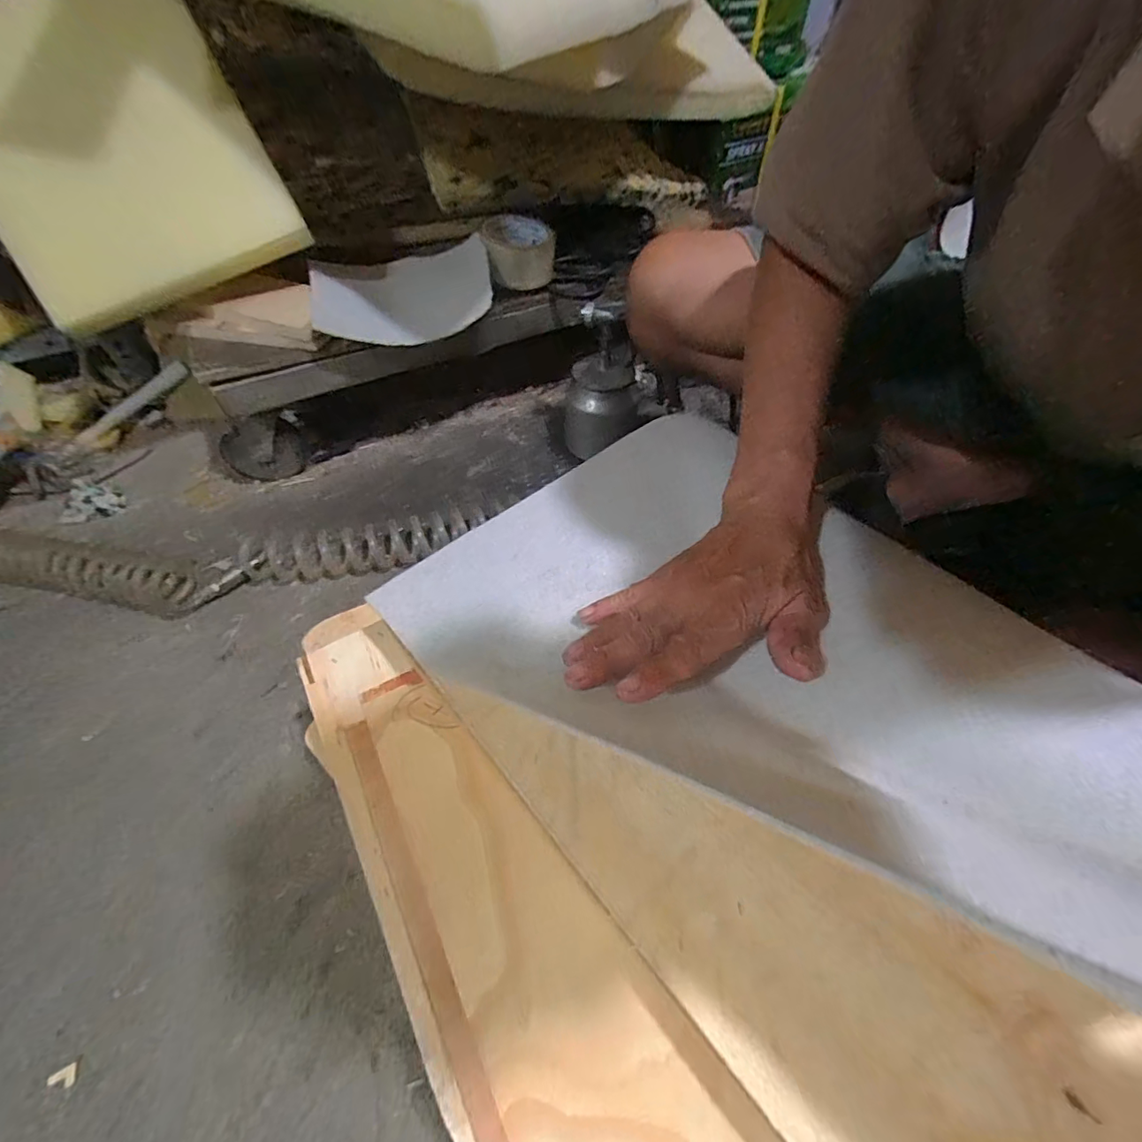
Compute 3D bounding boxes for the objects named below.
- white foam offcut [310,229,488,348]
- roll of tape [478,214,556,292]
[{"bbox_3d":[-0.200,-0.338,0.611,0.204,0.042,0.153,-13,56,-9],"label":"white foam offcut"},{"bbox_3d":[-0.063,-0.402,0.638,0.090,0.052,0.109,-12,55,-9],"label":"roll of tape"}]

